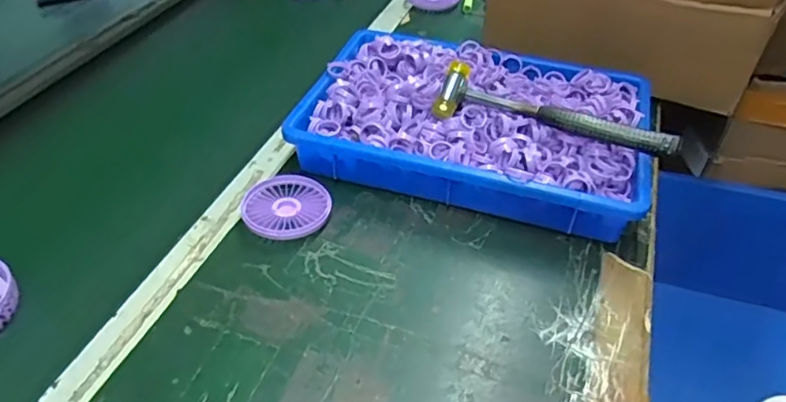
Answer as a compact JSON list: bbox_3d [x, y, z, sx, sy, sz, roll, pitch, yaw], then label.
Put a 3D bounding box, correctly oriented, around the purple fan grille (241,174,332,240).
[{"bbox_3d":[-0.108,0.007,0.576,0.086,0.021,0.086,1,43,-1],"label":"purple fan grille"}]

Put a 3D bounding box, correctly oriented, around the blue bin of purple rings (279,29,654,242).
[{"bbox_3d":[0.089,-0.090,0.640,0.364,0.083,0.230,13,44,13],"label":"blue bin of purple rings"}]

